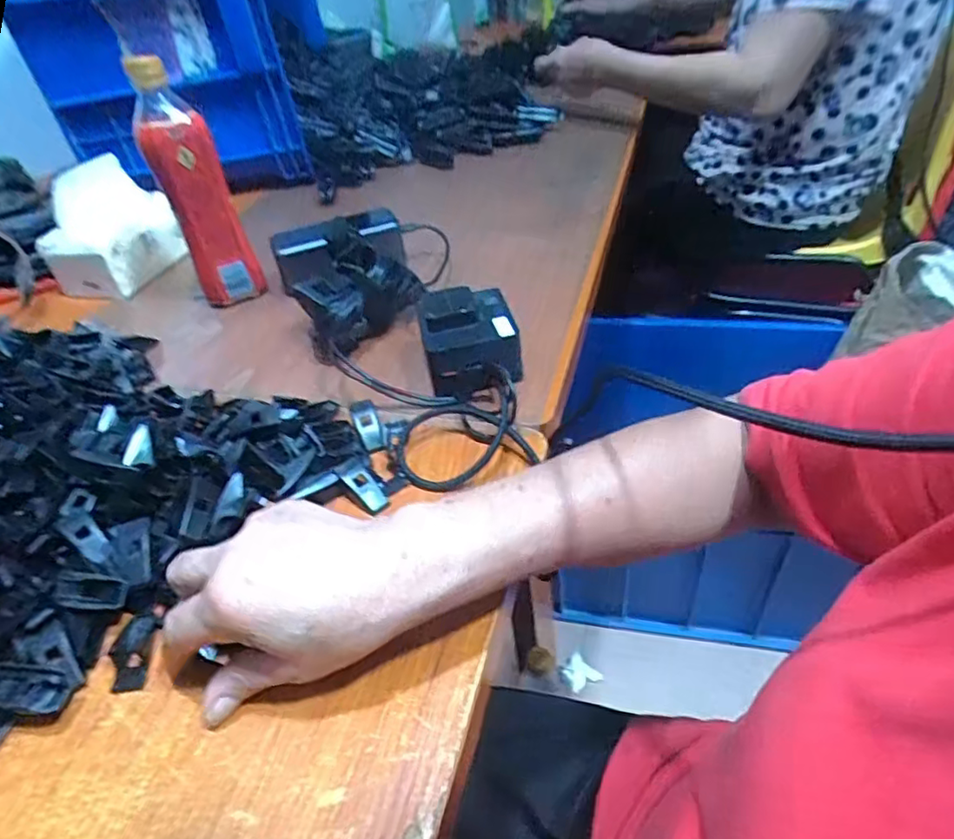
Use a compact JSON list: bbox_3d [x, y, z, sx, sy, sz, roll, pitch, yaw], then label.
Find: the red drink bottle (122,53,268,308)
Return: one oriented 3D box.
[{"bbox_3d":[-0.265,-0.210,0.571,0.062,0.202,0.054,-28,45,-20],"label":"red drink bottle"}]

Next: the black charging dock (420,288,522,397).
[{"bbox_3d":[-0.008,-0.059,0.468,0.072,0.058,0.079,-14,41,-5],"label":"black charging dock"}]

